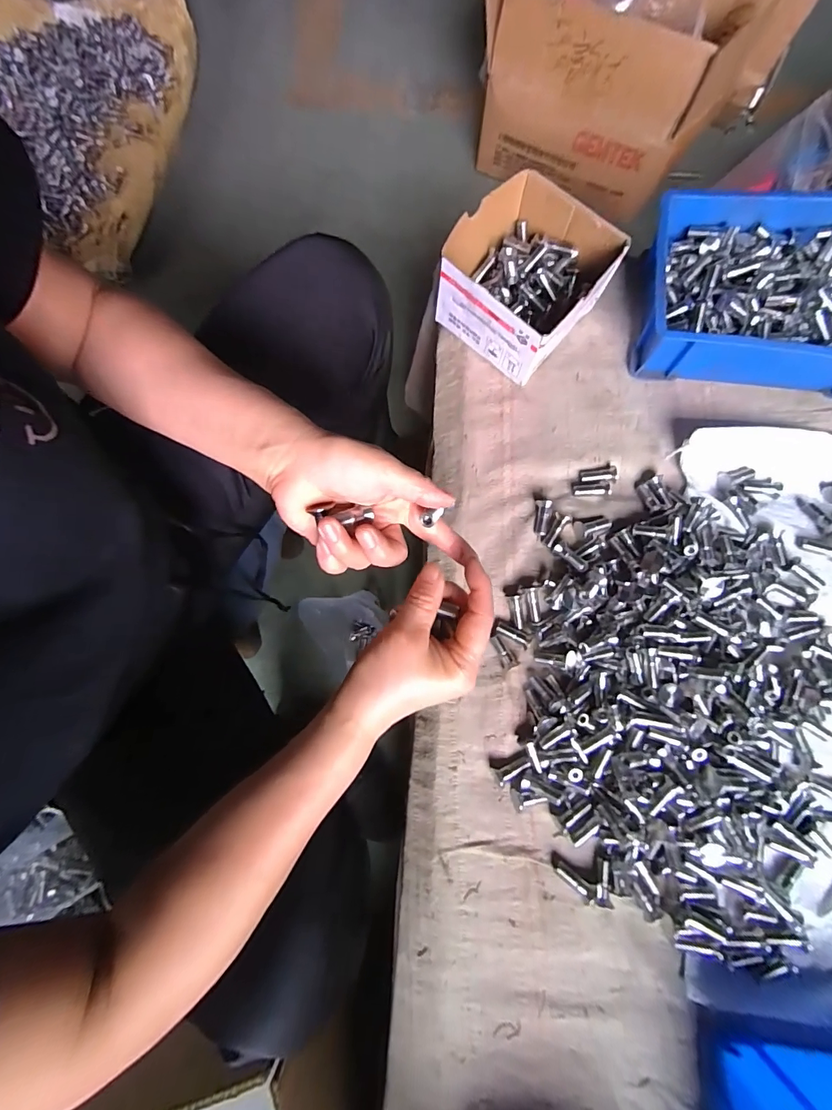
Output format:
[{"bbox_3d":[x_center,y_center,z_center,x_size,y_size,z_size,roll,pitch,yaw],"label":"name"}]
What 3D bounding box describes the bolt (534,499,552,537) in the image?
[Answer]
[{"bbox_3d":[0.129,-0.038,0.445,0.014,0.016,0.037,6,78,2],"label":"bolt"}]

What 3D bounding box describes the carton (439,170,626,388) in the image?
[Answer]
[{"bbox_3d":[0.112,-0.286,0.452,0.142,0.074,0.144,39,81,8],"label":"carton"}]

